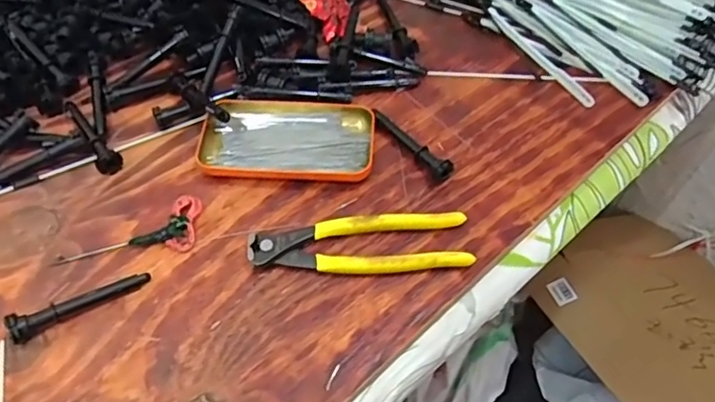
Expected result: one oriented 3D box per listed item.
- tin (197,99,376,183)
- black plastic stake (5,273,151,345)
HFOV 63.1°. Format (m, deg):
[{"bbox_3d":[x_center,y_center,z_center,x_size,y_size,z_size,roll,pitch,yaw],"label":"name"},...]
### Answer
[{"bbox_3d":[-0.058,-0.053,0.493,0.141,0.015,0.079,3,55,2],"label":"tin"},{"bbox_3d":[-0.192,0.068,0.404,0.090,0.021,0.018,-28,60,-18],"label":"black plastic stake"}]

